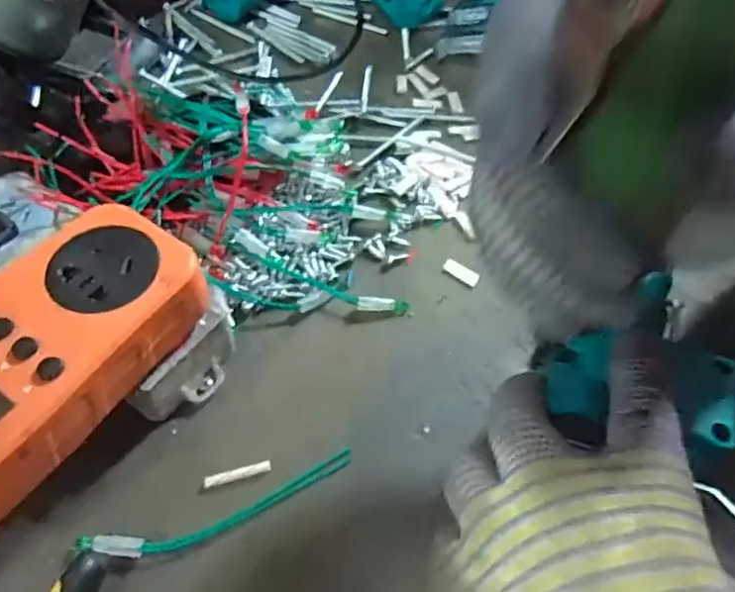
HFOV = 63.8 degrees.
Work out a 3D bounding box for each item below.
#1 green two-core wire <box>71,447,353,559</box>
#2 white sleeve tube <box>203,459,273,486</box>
[{"bbox_3d":[-0.058,0.087,0.239,0.112,0.004,0.016,-16,57,-13],"label":"green two-core wire"},{"bbox_3d":[-0.055,0.074,0.249,0.028,0.004,0.005,-12,57,-13],"label":"white sleeve tube"}]

